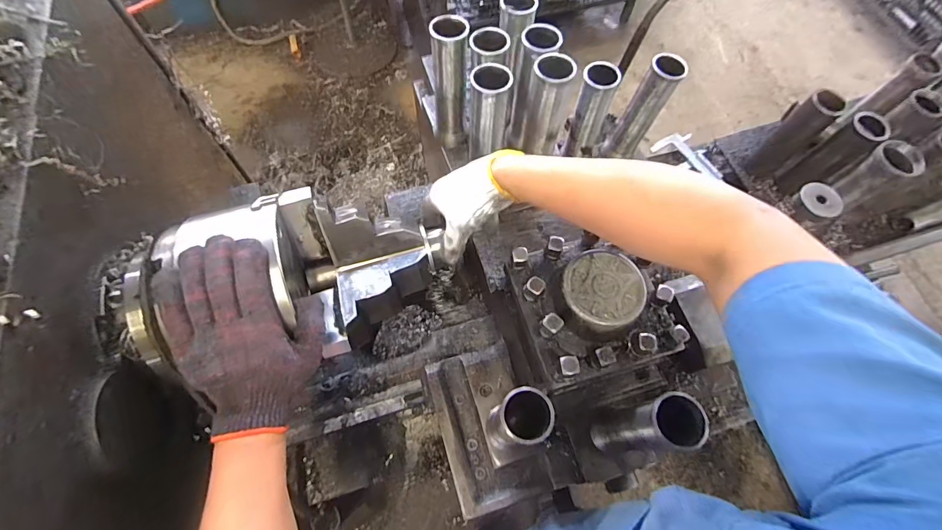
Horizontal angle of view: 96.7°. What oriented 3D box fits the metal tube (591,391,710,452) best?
[{"bbox_3d":[0.188,0.182,0.470,0.055,0.196,0.048,-3,66,-3],"label":"metal tube"}]

